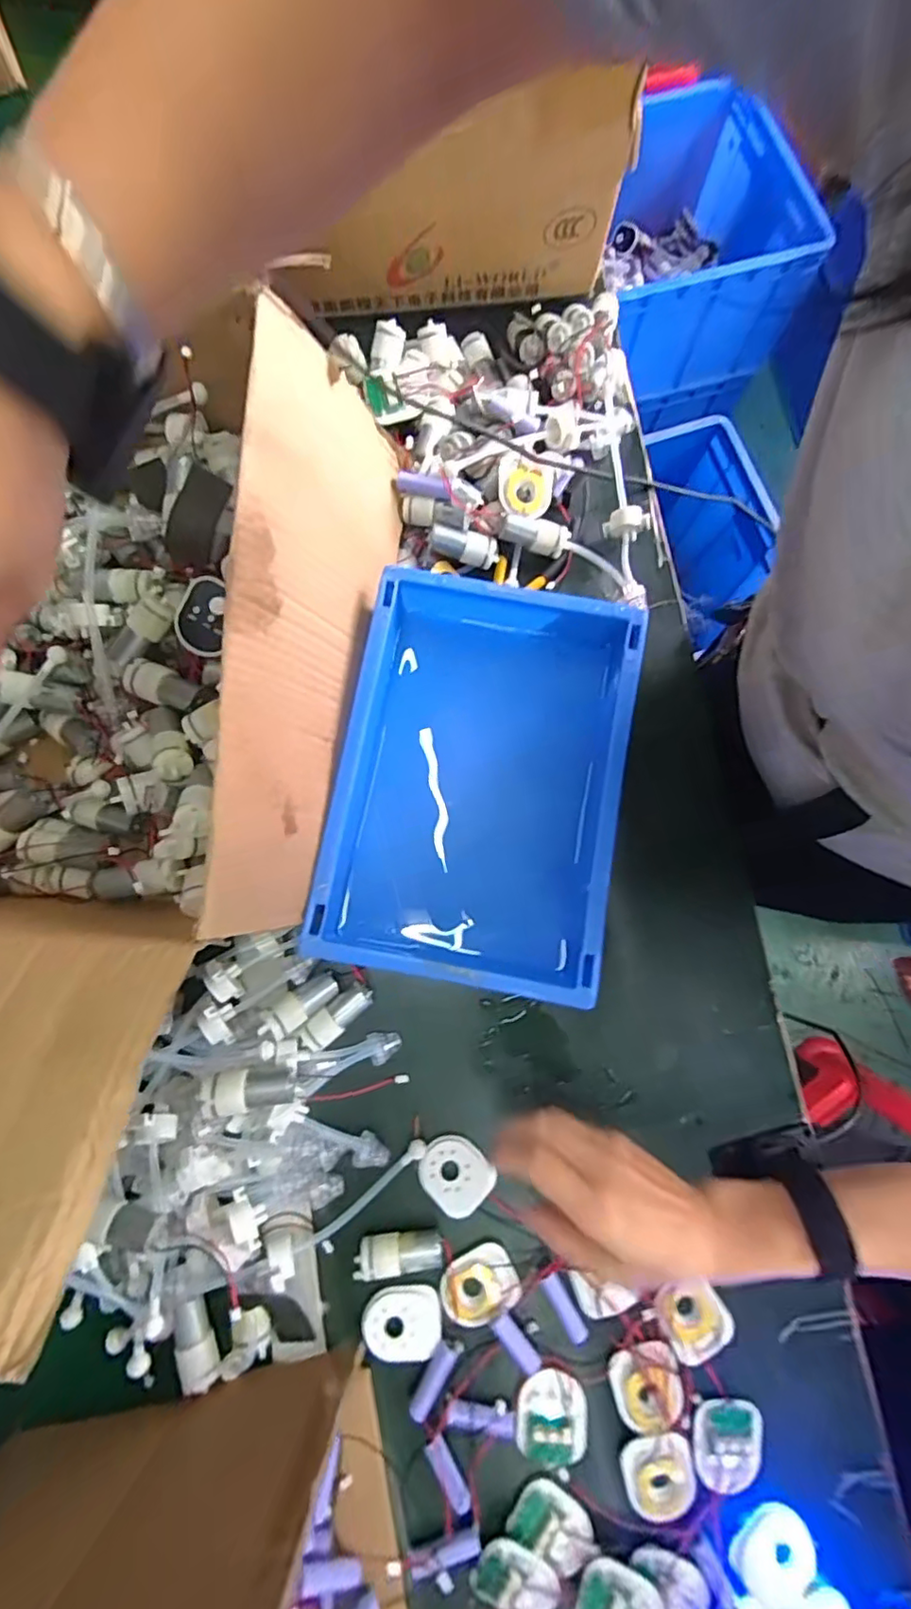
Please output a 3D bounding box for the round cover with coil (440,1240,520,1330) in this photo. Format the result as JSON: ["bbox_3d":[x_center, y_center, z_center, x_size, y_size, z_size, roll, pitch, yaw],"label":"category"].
[{"bbox_3d":[0.019,0.371,0.449,0.058,0.010,0.047,-24,81,-5],"label":"round cover with coil"}]

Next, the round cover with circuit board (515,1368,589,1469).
[{"bbox_3d":[0.072,0.461,0.433,0.055,0.015,0.055,0,80,-1],"label":"round cover with circuit board"}]

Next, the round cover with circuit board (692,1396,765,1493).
[{"bbox_3d":[0.203,0.477,0.432,0.052,0.009,0.054,0,80,-1],"label":"round cover with circuit board"}]

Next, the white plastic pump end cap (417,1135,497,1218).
[{"bbox_3d":[0.000,0.293,0.461,0.058,0.011,0.051,44,82,7],"label":"white plastic pump end cap"}]

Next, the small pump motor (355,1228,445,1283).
[{"bbox_3d":[-0.043,0.344,0.448,0.066,0.023,0.024,-6,80,-2],"label":"small pump motor"}]

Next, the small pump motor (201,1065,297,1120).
[{"bbox_3d":[-0.149,0.207,0.422,0.062,0.020,0.026,-1,80,-17],"label":"small pump motor"}]

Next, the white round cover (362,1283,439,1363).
[{"bbox_3d":[-0.041,0.393,0.443,0.057,0.011,0.051,11,80,1],"label":"white round cover"}]

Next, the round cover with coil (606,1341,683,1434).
[{"bbox_3d":[0.144,0.437,0.436,0.050,0.008,0.056,-17,81,-3],"label":"round cover with coil"}]

